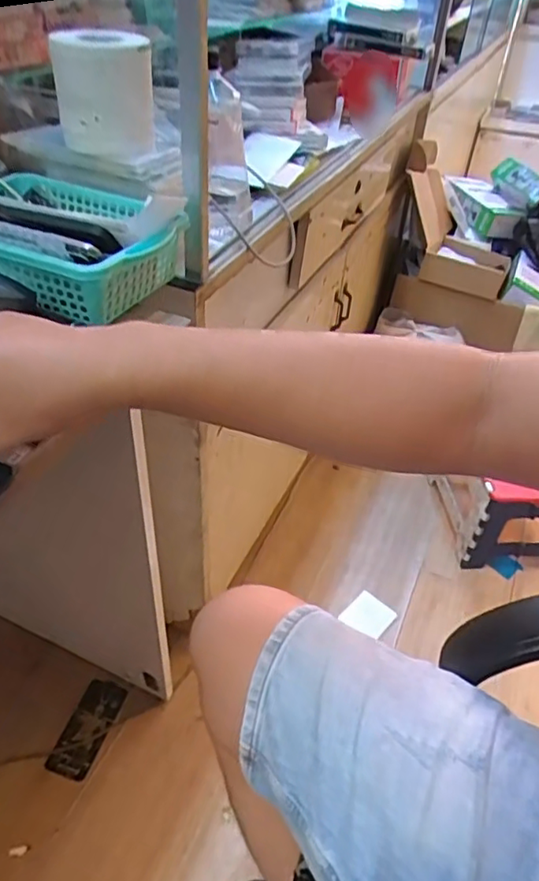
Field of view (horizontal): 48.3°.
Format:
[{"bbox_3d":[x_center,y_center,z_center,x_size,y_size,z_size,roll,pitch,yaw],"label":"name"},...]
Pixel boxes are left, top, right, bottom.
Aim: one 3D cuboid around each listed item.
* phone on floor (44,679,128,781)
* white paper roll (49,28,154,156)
[{"bbox_3d":[-0.306,0.486,1.018,0.070,0.013,0.158,15,43,11],"label":"phone on floor"},{"bbox_3d":[-0.170,-0.361,0.625,0.097,0.105,0.093,-9,43,-14],"label":"white paper roll"}]

